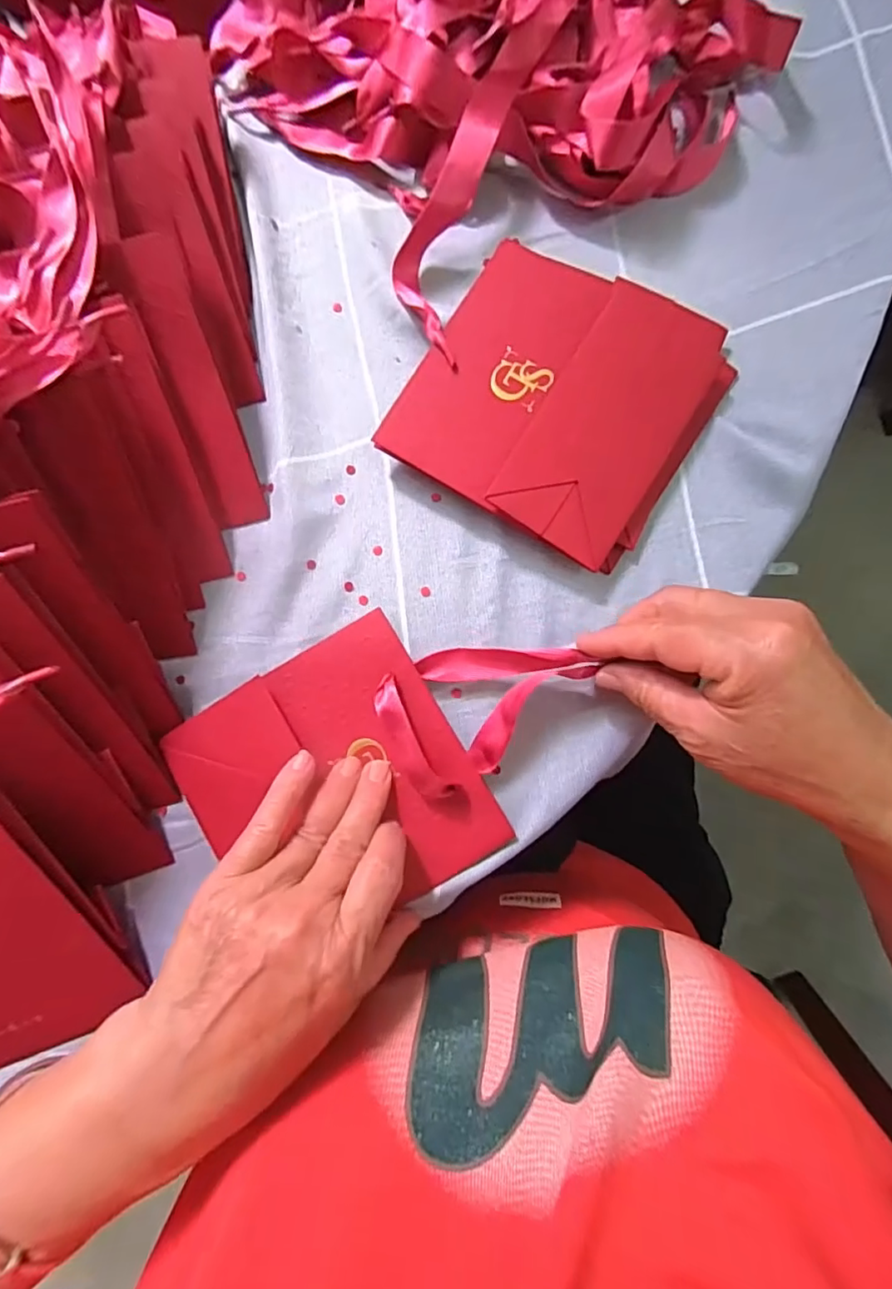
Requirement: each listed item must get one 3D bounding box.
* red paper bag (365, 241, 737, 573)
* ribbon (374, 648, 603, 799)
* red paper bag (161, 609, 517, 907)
[{"bbox_3d":[0.063,-0.133,0.296,0.146,0.027,0.150,32,85,7],"label":"red paper bag"},{"bbox_3d":[0.020,0.028,0.276,0.104,0.020,0.064,-27,85,-4],"label":"ribbon"},{"bbox_3d":[-0.057,0.074,0.277,0.135,0.016,0.137,-30,85,-4],"label":"red paper bag"}]

